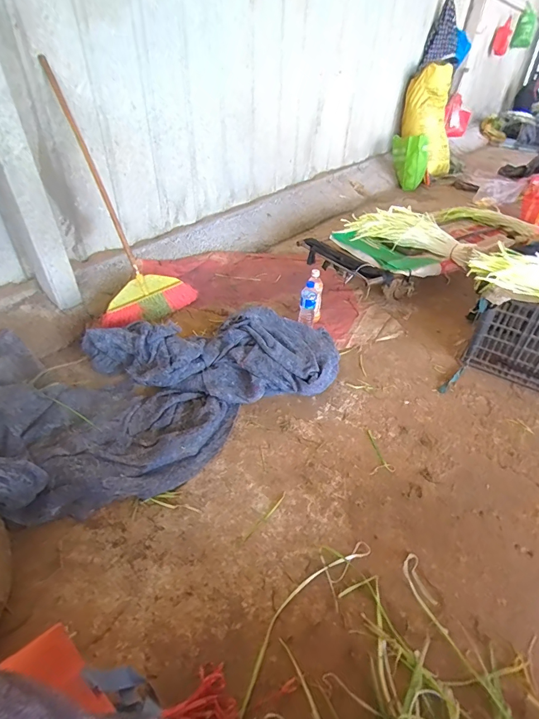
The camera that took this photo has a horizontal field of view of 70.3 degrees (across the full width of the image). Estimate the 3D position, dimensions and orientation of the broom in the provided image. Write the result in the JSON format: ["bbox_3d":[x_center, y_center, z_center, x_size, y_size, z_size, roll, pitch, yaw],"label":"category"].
[{"bbox_3d":[-0.590,-0.569,1.415,0.388,0.890,0.113,-28,12,-32],"label":"broom"}]

